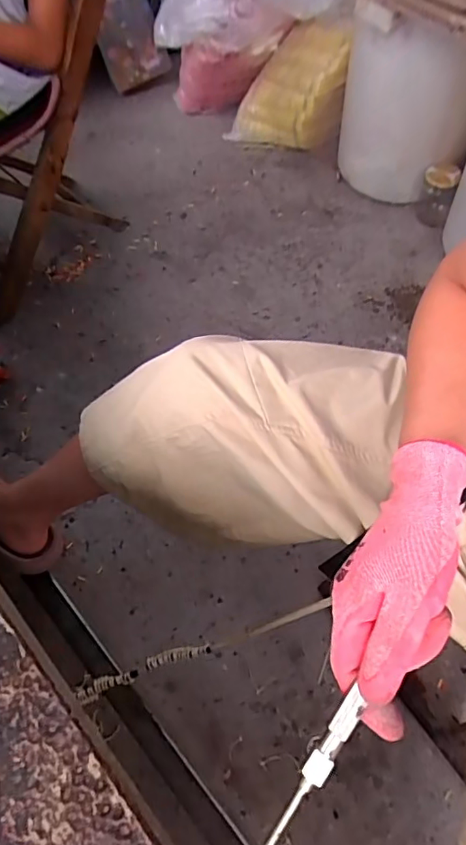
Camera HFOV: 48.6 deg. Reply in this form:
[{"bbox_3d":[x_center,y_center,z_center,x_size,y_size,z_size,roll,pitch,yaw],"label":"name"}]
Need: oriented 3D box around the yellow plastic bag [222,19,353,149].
[{"bbox_3d":[0.143,-0.867,1.351,0.294,0.267,0.131,7,61,6],"label":"yellow plastic bag"}]

